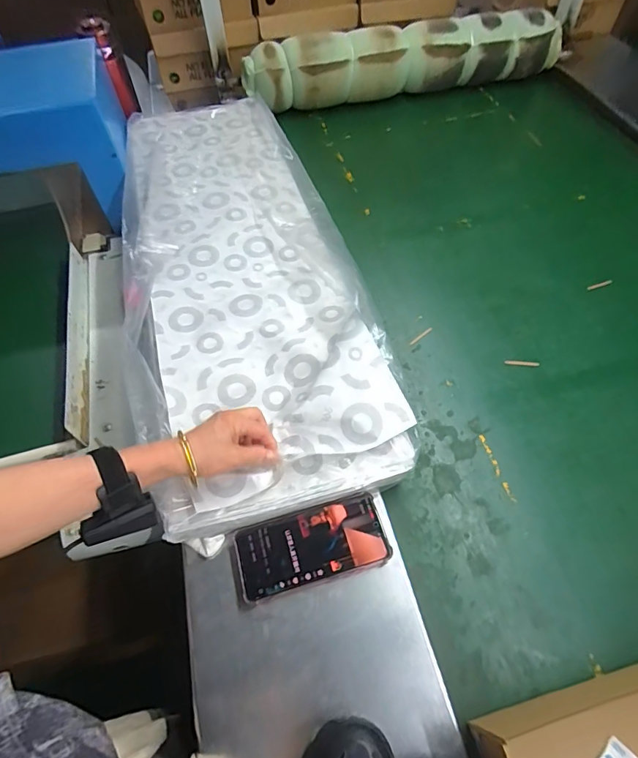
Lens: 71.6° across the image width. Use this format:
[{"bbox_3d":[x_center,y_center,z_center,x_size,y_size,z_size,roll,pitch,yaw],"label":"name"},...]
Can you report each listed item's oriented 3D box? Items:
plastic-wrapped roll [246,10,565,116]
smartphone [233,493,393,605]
[{"bbox_3d":[0.228,-0.783,1.090,0.814,0.144,0.111,-10,56,-5],"label":"plastic-wrapped roll"},{"bbox_3d":[-0.008,0.186,0.491,0.162,0.017,0.079,-15,57,-8],"label":"smartphone"}]

